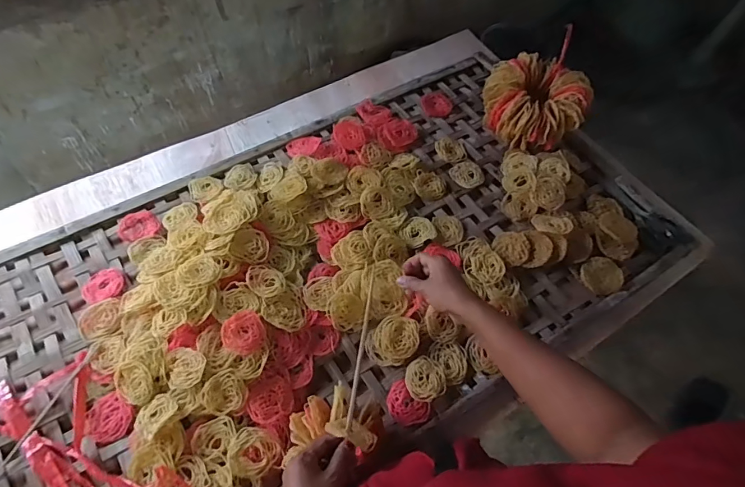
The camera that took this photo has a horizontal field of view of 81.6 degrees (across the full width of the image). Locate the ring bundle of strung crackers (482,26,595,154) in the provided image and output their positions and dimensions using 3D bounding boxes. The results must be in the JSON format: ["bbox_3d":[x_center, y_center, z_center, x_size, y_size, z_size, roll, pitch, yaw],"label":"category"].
[{"bbox_3d":[0.327,-0.279,0.892,0.174,0.159,0.185,-16,63,-12],"label":"ring bundle of strung crackers"}]

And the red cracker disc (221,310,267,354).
[{"bbox_3d":[-0.200,0.137,0.666,0.061,0.015,0.065,1,62,-2],"label":"red cracker disc"}]

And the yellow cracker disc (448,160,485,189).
[{"bbox_3d":[0.195,-0.142,0.879,0.061,0.008,0.068,-27,67,-15],"label":"yellow cracker disc"}]

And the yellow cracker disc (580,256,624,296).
[{"bbox_3d":[0.408,0.057,0.768,0.067,0.008,0.068,-4,73,11],"label":"yellow cracker disc"}]

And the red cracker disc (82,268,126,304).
[{"bbox_3d":[-0.456,0.072,0.734,0.062,0.010,0.068,6,49,-7],"label":"red cracker disc"}]

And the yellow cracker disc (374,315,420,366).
[{"bbox_3d":[0.040,0.157,0.706,0.070,0.017,0.076,1,62,-2],"label":"yellow cracker disc"}]

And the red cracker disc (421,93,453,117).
[{"bbox_3d":[0.146,-0.316,0.984,0.067,0.004,0.072,1,62,-2],"label":"red cracker disc"}]

